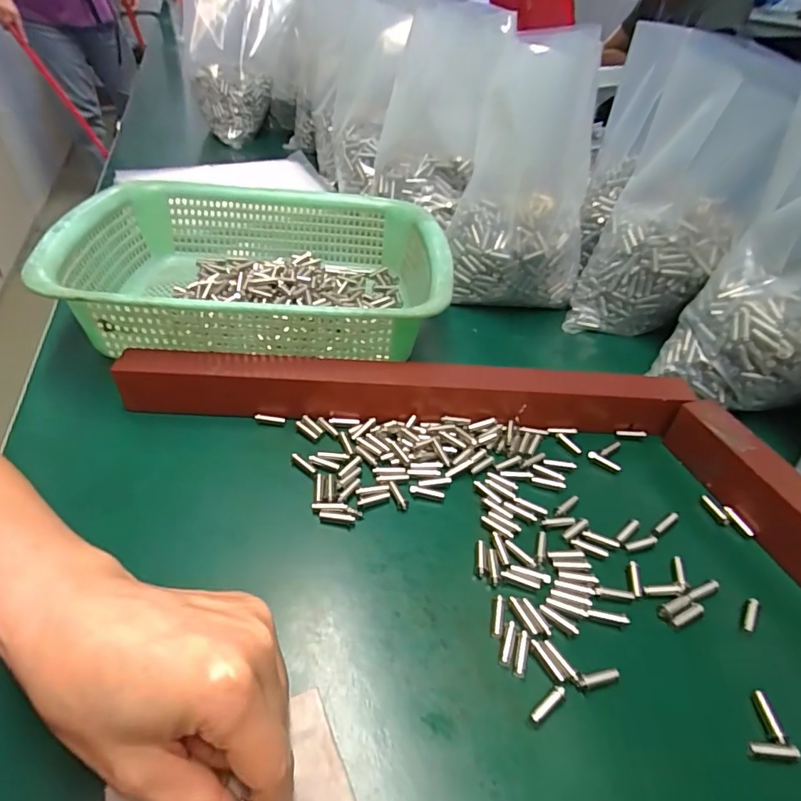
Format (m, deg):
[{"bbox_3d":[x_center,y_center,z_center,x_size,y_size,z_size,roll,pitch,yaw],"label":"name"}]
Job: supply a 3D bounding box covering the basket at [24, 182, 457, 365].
[{"bbox_3d":[-0.113,-0.109,0.433,0.295,0.079,0.220,2,42,-5],"label":"basket"}]

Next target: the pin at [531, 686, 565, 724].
[{"bbox_3d":[0.068,0.139,0.230,0.020,0.005,0.005,-24,50,-30],"label":"pin"}]

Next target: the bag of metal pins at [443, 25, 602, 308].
[{"bbox_3d":[0.116,-0.195,0.450,0.123,0.206,0.105,12,42,7],"label":"bag of metal pins"}]

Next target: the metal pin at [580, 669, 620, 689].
[{"bbox_3d":[0.095,0.132,0.240,0.021,0.006,0.005,-7,43,-14],"label":"metal pin"}]

